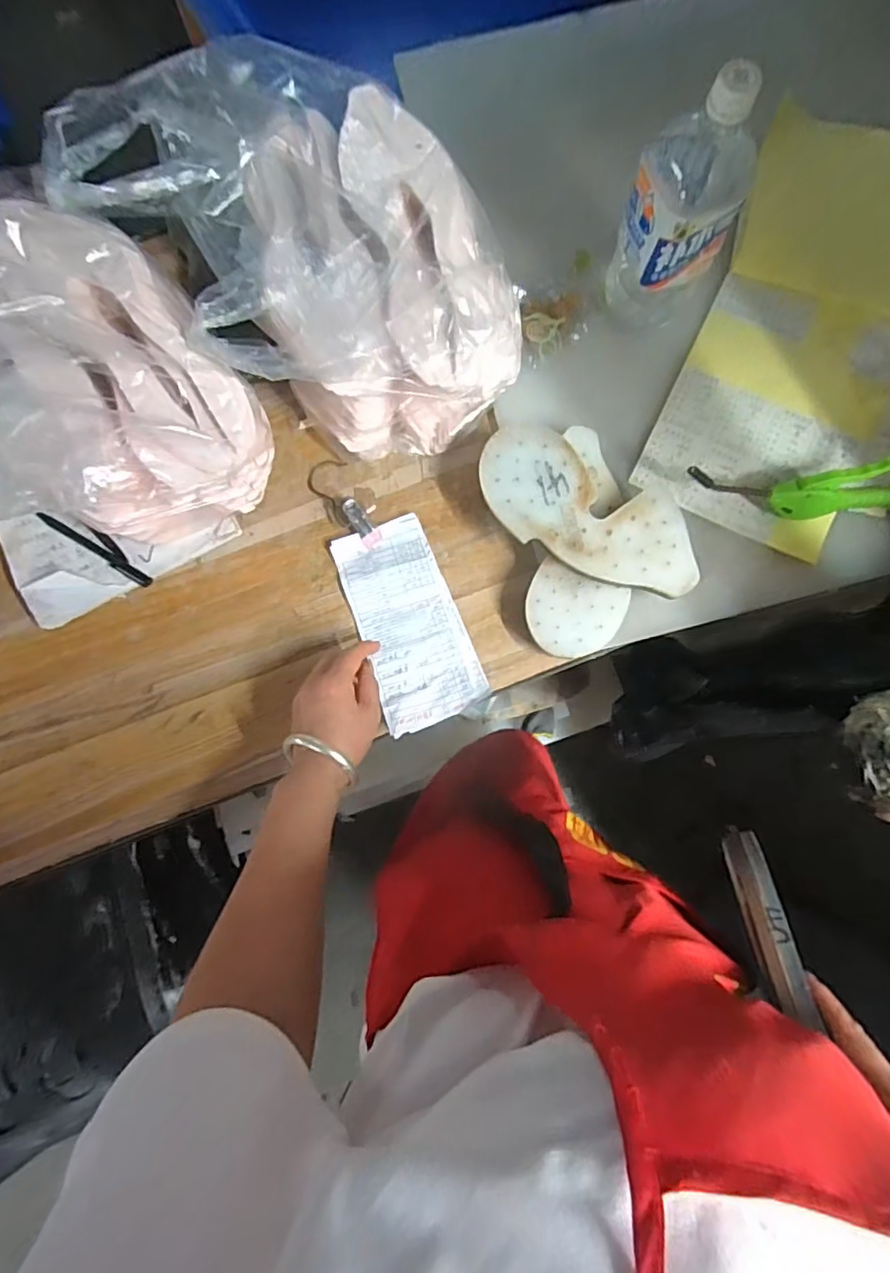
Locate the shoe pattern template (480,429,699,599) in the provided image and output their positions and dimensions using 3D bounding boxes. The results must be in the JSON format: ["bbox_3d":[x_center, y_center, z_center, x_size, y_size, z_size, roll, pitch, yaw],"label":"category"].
[{"bbox_3d":[0.132,-0.115,0.539,0.209,0.010,0.108,18,85,5],"label":"shoe pattern template"}]

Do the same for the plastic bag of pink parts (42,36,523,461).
[{"bbox_3d":[-0.109,-0.343,0.542,0.370,0.148,0.273,43,85,5],"label":"plastic bag of pink parts"}]

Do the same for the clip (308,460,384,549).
[{"bbox_3d":[-0.102,-0.136,0.583,0.041,0.038,0.105,-31,84,-4],"label":"clip"}]

